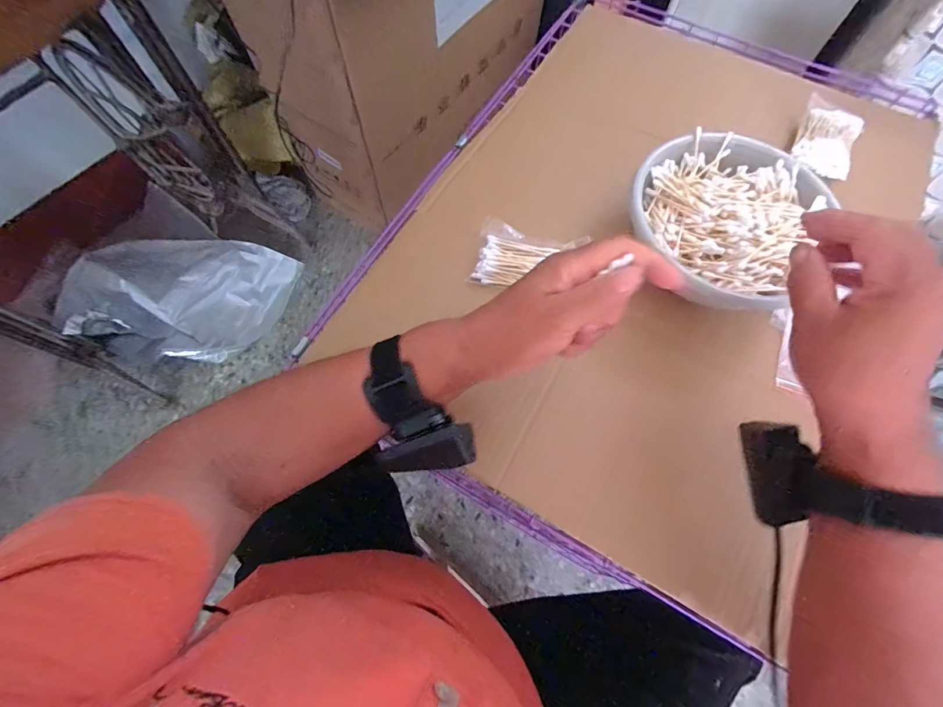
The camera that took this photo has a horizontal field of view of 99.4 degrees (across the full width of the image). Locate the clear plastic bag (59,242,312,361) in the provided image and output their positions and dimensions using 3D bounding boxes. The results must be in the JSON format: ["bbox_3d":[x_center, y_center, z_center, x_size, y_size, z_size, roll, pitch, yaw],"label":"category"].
[{"bbox_3d":[-0.658,-0.139,0.929,0.367,0.214,0.291,1,70,-1],"label":"clear plastic bag"}]

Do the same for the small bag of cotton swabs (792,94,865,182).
[{"bbox_3d":[0.414,-0.252,0.463,0.062,0.022,0.099,26,72,8],"label":"small bag of cotton swabs"}]

